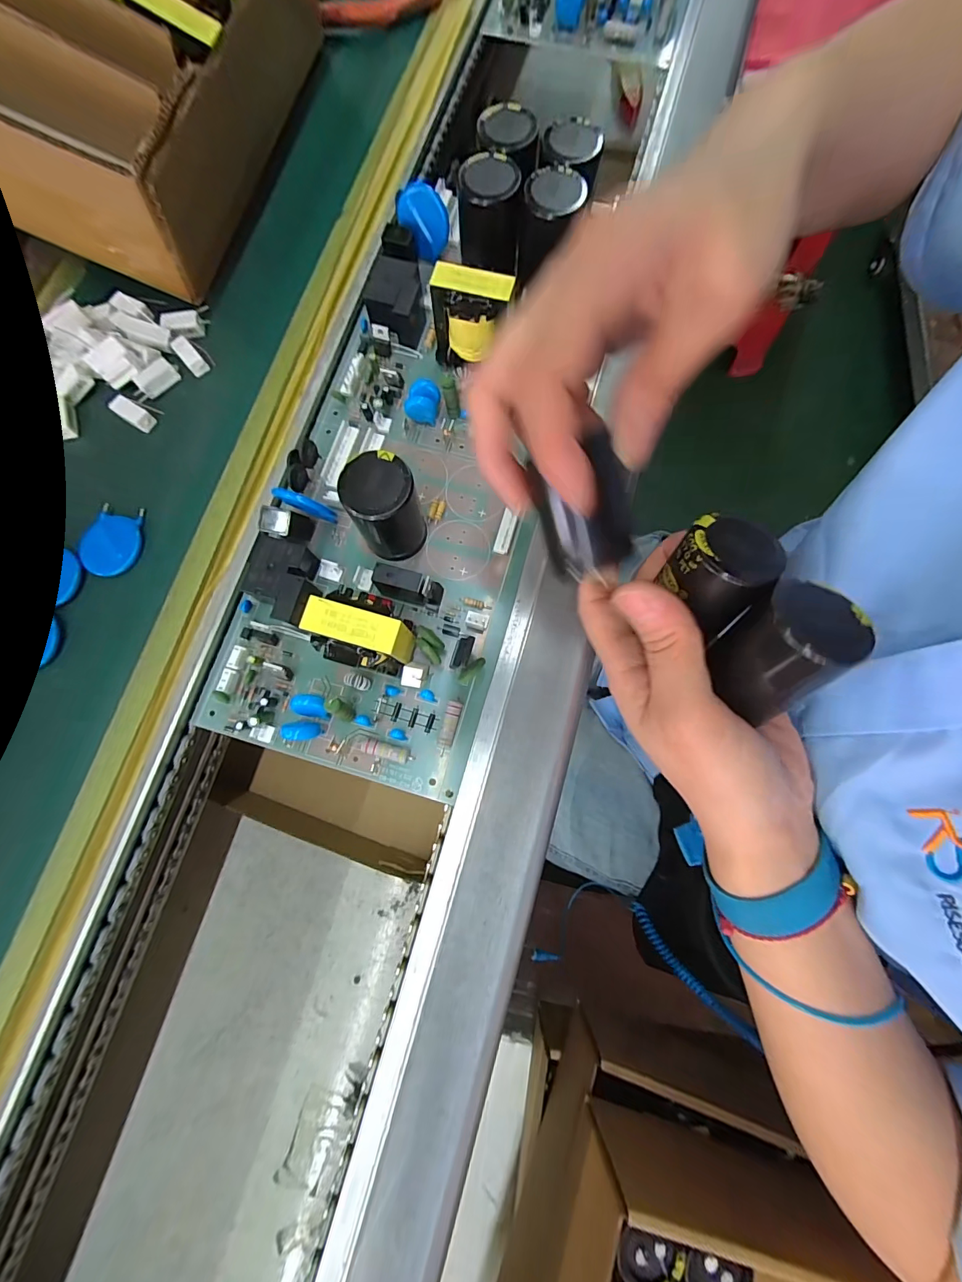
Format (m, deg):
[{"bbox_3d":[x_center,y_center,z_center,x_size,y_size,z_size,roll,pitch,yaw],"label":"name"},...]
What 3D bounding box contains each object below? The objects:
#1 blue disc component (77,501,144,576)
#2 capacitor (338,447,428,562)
[{"bbox_3d":[-0.200,-0.055,0.237,0.029,0.008,0.039,9,79,1],"label":"blue disc component"},{"bbox_3d":[-0.048,-0.065,0.219,0.034,0.049,0.034,0,79,0],"label":"capacitor"}]

